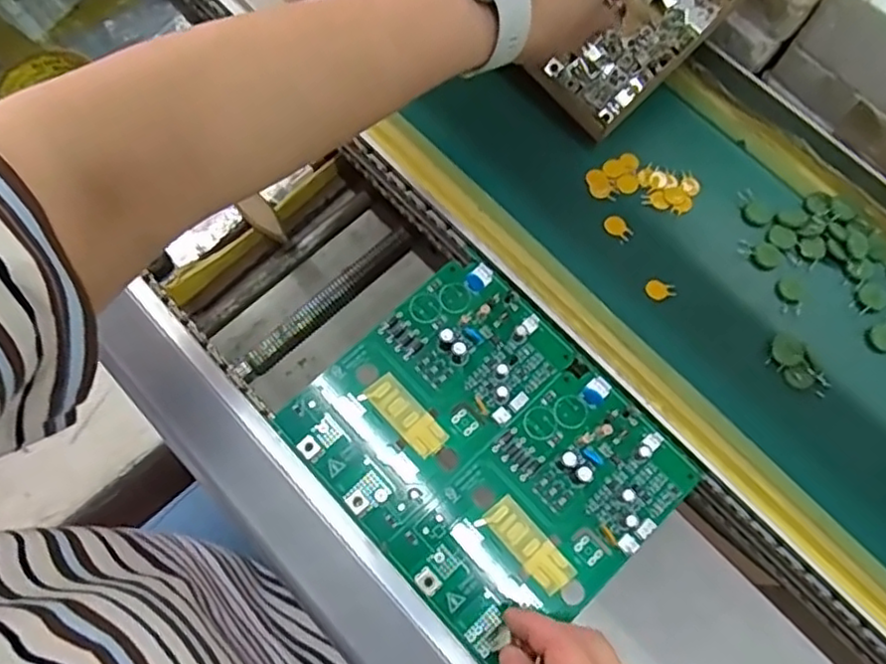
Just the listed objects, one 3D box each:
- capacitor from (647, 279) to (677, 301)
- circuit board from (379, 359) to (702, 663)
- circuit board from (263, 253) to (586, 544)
[{"bbox_3d":[0.132,-0.025,0.394,0.018,0.004,0.012,15,73,4],"label":"capacitor"},{"bbox_3d":[0.057,0.100,0.359,0.157,0.011,0.095,-42,77,-12],"label":"circuit board"},{"bbox_3d":[-0.010,0.032,0.379,0.155,0.013,0.096,-42,77,-12],"label":"circuit board"}]

